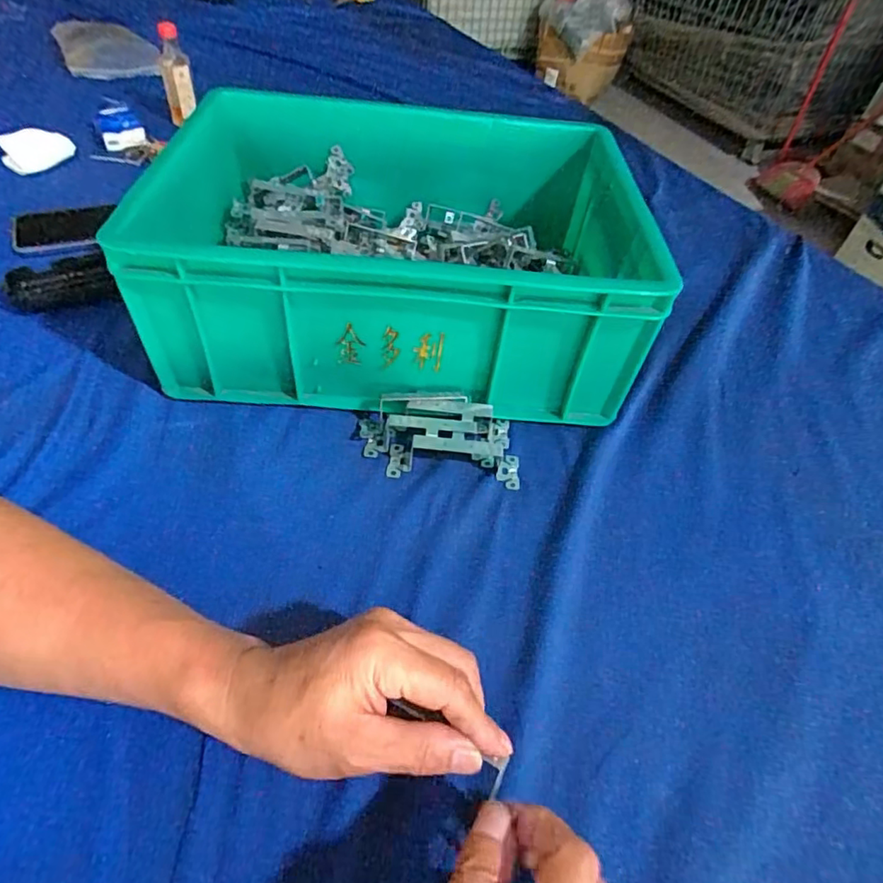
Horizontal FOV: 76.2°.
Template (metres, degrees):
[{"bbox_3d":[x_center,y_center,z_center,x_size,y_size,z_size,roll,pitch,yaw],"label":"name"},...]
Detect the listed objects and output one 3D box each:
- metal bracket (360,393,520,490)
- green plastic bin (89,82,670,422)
[{"bbox_3d":[-0.002,-0.005,0.460,0.133,0.035,0.069,5,47,0],"label":"metal bracket"},{"bbox_3d":[-0.031,-0.178,0.533,0.398,0.156,0.306,2,47,-2],"label":"green plastic bin"}]

